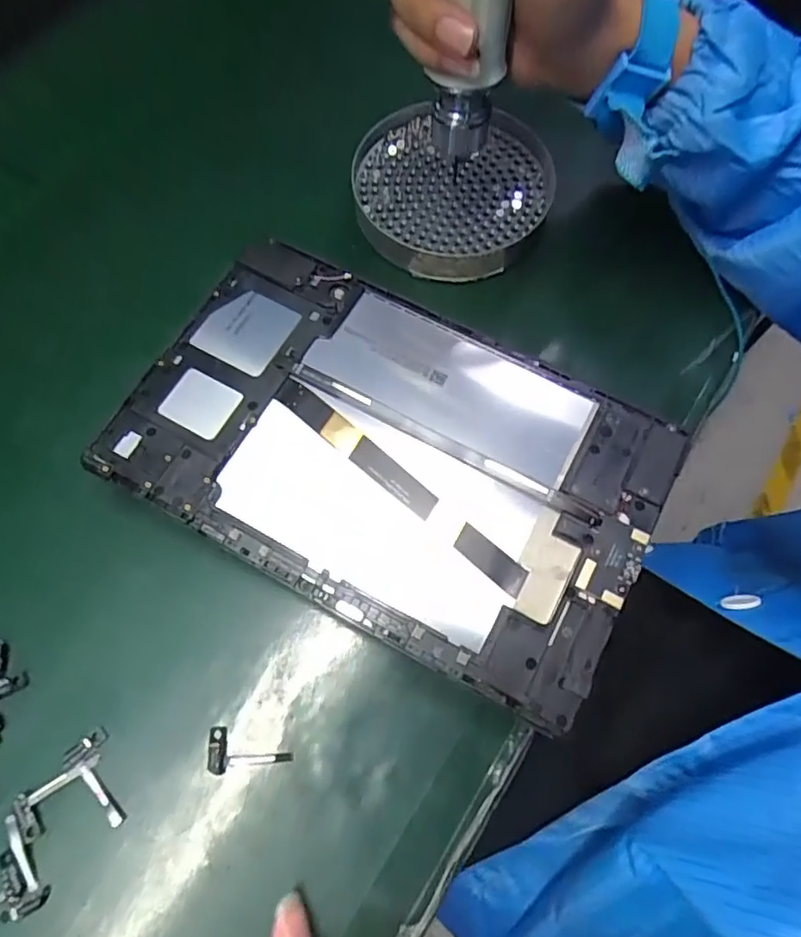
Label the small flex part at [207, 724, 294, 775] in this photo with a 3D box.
[{"bbox_3d":[-0.064,0.118,0.256,0.034,0.005,0.018,-5,69,-2],"label":"small flex part"}]

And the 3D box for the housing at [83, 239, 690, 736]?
[{"bbox_3d":[-0.005,-0.009,0.281,0.238,0.008,0.147,27,71,9],"label":"housing"}]

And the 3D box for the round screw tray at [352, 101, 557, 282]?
[{"bbox_3d":[0.030,-0.162,0.352,0.112,0.018,0.110,0,69,0],"label":"round screw tray"}]

